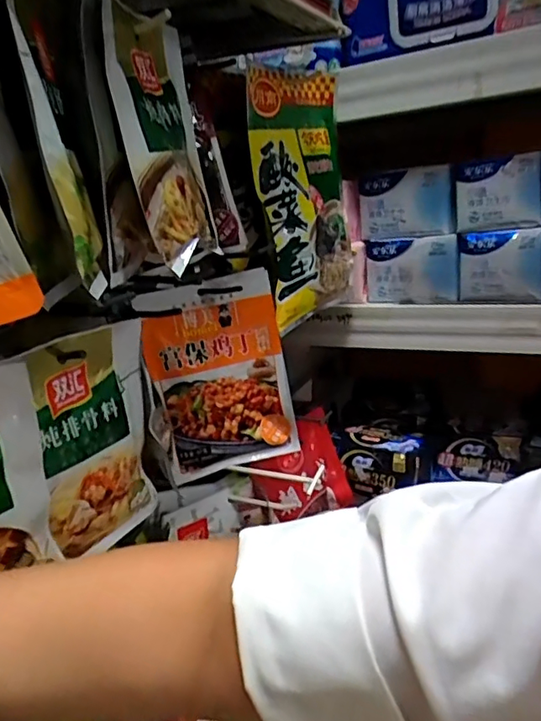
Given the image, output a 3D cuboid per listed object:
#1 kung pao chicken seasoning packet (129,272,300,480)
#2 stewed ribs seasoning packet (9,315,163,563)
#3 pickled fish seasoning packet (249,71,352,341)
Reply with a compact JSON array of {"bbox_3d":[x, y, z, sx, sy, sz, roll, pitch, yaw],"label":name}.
[{"bbox_3d":[-0.052,0.017,0.579,0.140,0.201,0.013,-15,9,-12],"label":"kung pao chicken seasoning packet"},{"bbox_3d":[-0.127,0.062,0.401,0.026,0.165,0.116,0,18,23],"label":"stewed ribs seasoning packet"},{"bbox_3d":[0.045,-0.190,0.641,0.043,0.254,0.199,0,18,24],"label":"pickled fish seasoning packet"}]

